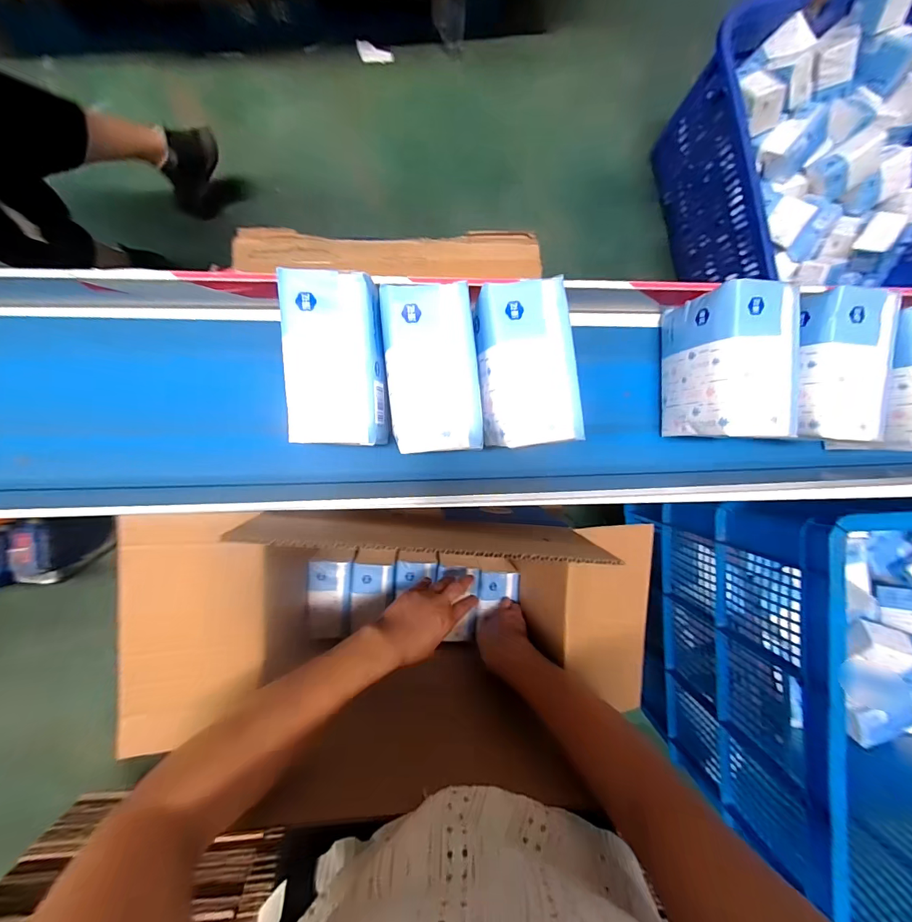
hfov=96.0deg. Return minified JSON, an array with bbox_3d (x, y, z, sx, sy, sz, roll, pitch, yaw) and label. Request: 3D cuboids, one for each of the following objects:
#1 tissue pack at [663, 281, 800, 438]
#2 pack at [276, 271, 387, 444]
[{"bbox_3d":[0.234,-0.079,0.351,0.081,0.083,0.120,-2,90,-2],"label":"tissue pack"},{"bbox_3d":[-0.086,-0.071,0.296,0.065,0.040,0.116,-2,90,-2],"label":"pack"}]

